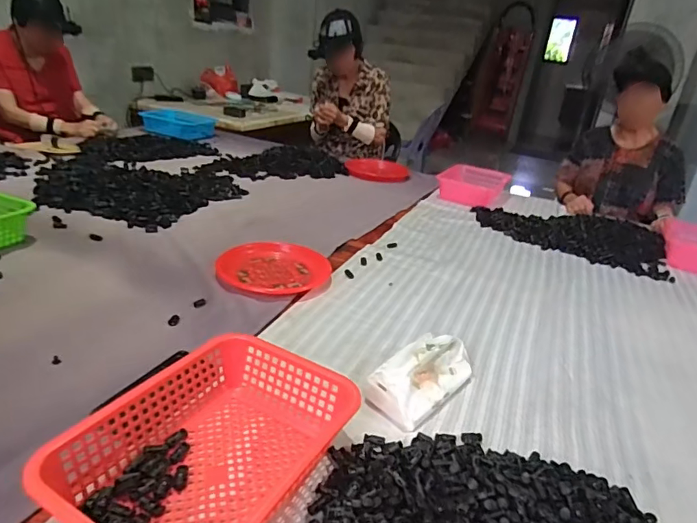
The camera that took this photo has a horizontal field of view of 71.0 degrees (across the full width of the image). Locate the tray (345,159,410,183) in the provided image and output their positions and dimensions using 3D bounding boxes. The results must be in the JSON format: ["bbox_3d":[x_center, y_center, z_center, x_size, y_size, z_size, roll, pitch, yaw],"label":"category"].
[{"bbox_3d":[0.107,-0.352,1.847,0.229,0.029,0.229,3,26,-9],"label":"tray"}]

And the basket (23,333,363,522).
[{"bbox_3d":[-0.148,0.206,0.537,0.216,0.081,0.297,21,31,25],"label":"basket"}]

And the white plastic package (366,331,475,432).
[{"bbox_3d":[0.110,0.159,0.715,0.091,0.066,0.172,27,34,33],"label":"white plastic package"}]

